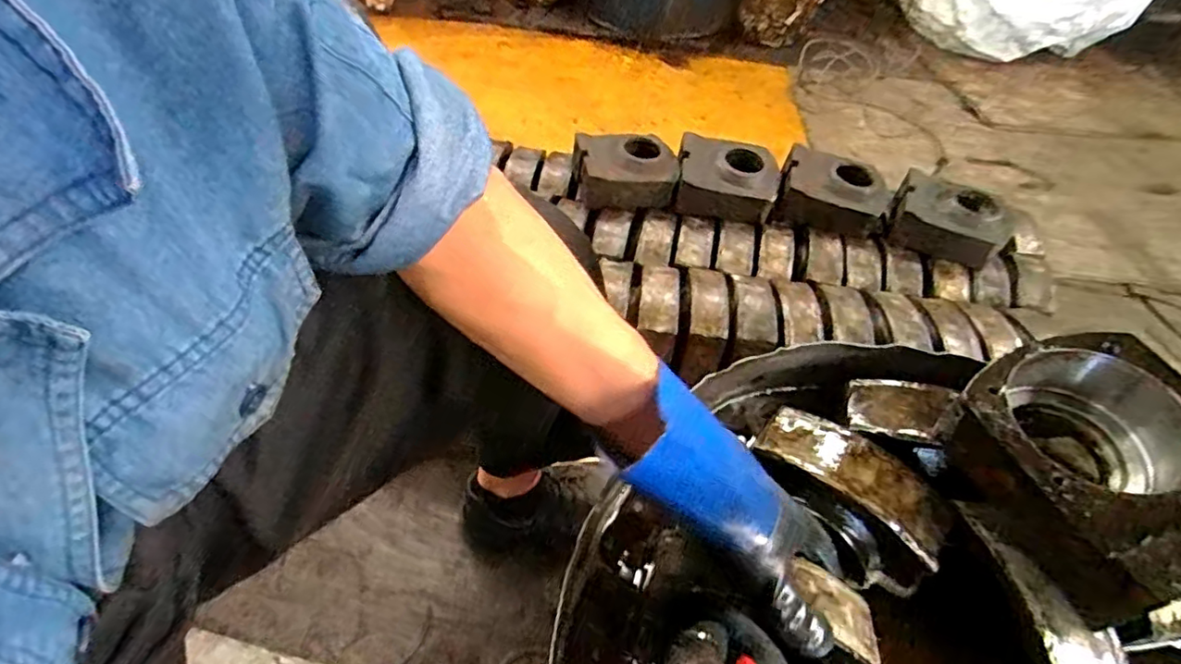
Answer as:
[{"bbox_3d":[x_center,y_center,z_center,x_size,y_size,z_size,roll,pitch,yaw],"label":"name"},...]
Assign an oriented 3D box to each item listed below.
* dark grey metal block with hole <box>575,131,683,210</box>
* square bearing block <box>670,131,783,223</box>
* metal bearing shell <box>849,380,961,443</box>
[{"bbox_3d":[0.067,-0.314,1.121,0.194,0.076,0.157,5,61,0],"label":"dark grey metal block with hole"},{"bbox_3d":[0.257,-0.292,1.124,0.186,0.090,0.157,12,48,6],"label":"square bearing block"},{"bbox_3d":[0.282,0.069,0.526,0.088,0.026,0.058,13,48,7],"label":"metal bearing shell"}]

